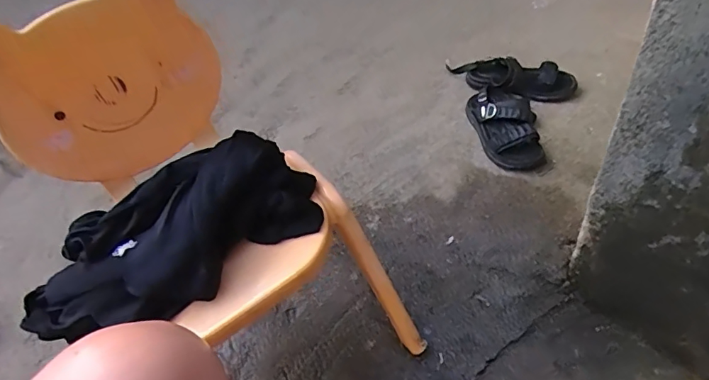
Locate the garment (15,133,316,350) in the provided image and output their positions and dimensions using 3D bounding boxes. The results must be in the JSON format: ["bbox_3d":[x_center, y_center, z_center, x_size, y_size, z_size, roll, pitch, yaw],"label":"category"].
[{"bbox_3d":[-0.211,0.048,0.559,0.349,0.103,0.152,-29,46,-23],"label":"garment"}]

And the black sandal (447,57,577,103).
[{"bbox_3d":[0.333,-0.247,1.045,0.280,0.054,0.093,13,45,22],"label":"black sandal"}]

